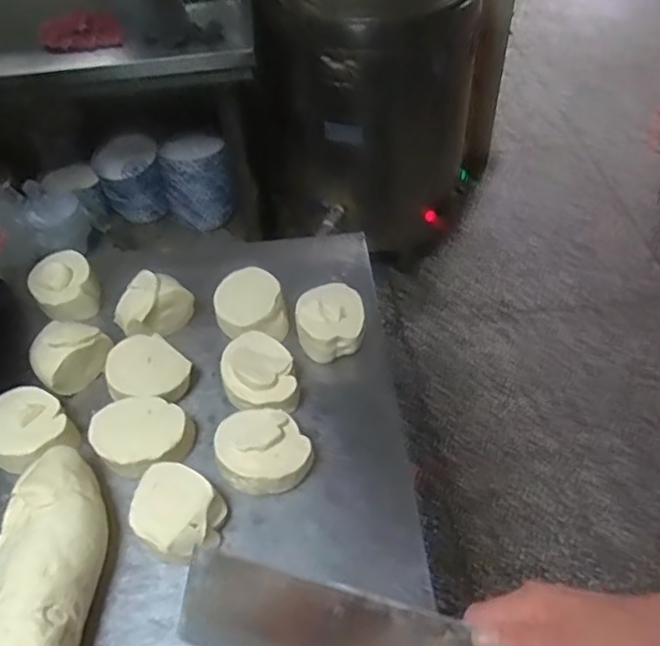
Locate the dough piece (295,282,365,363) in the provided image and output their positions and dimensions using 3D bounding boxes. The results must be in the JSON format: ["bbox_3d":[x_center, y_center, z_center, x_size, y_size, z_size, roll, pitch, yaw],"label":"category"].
[{"bbox_3d":[0.001,-0.001,0.852,0.088,0.052,0.091,-1,49,1],"label":"dough piece"}]

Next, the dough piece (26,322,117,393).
[{"bbox_3d":[-0.326,0.038,0.824,0.072,0.060,0.093,33,58,27],"label":"dough piece"}]

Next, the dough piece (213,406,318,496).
[{"bbox_3d":[-0.074,0.146,0.733,0.097,0.056,0.092,-1,49,1],"label":"dough piece"}]

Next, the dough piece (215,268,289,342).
[{"bbox_3d":[-0.106,-0.017,0.875,0.090,0.061,0.106,-15,50,-11],"label":"dough piece"}]

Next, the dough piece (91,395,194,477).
[{"bbox_3d":[-0.214,0.134,0.753,0.109,0.055,0.086,6,49,7],"label":"dough piece"}]

